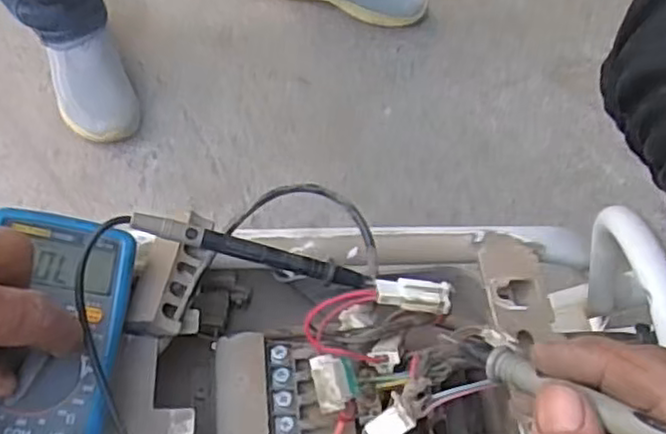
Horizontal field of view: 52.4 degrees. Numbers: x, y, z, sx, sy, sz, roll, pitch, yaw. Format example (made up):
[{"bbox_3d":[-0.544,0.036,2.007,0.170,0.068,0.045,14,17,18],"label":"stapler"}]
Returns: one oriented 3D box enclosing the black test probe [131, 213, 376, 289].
[{"bbox_3d":[-0.035,0.017,0.316,0.115,0.006,0.009,16,61,-16],"label":"black test probe"}]

